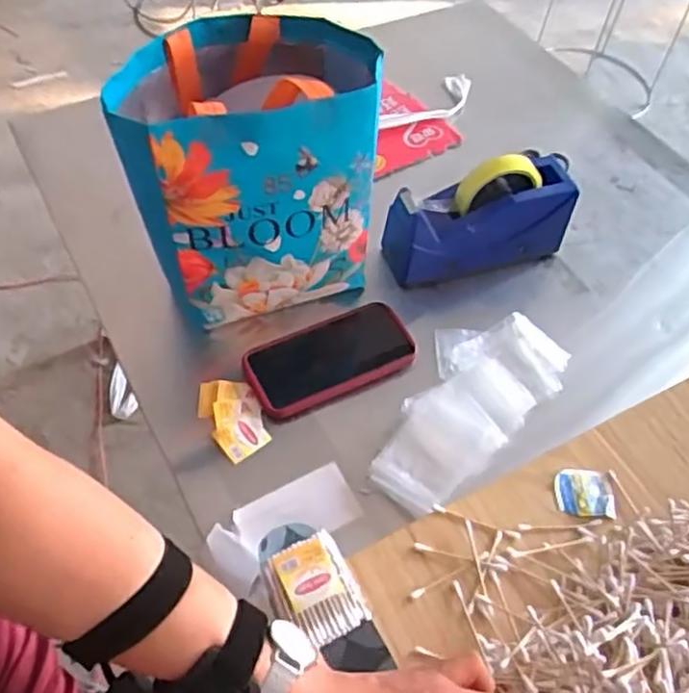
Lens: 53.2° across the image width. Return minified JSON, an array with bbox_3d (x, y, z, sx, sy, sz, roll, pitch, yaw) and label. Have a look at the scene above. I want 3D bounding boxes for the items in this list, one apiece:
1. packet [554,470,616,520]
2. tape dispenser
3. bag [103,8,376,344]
[{"bbox_3d":[0.201,0.123,0.575,0.049,0.006,0.041,7,54,0],"label":"packet"},{"bbox_3d":[0.150,-0.142,0.753,0.198,0.129,0.064,-14,57,-15],"label":"tape dispenser"},{"bbox_3d":[-0.095,-0.175,0.693,0.229,0.246,0.188,-14,57,-14],"label":"bag"}]

